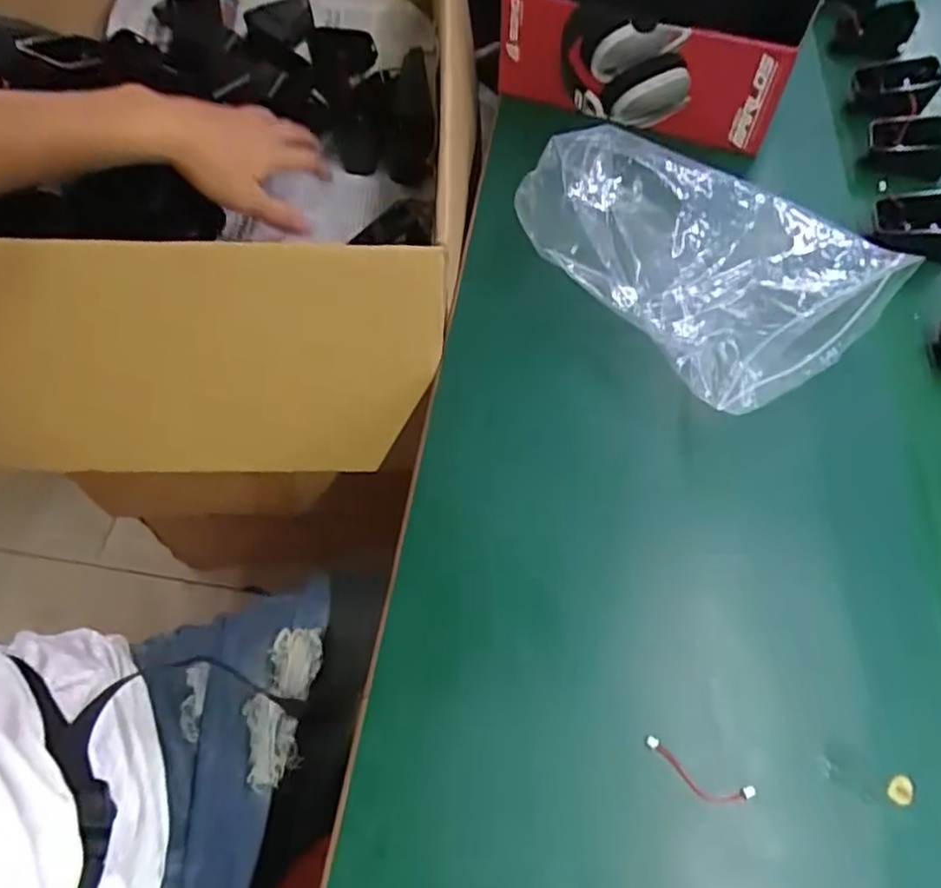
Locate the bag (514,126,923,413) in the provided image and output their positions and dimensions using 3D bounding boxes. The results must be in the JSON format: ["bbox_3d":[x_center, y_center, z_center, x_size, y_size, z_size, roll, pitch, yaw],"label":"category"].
[{"bbox_3d":[0.162,-0.137,0.465,0.168,0.061,0.227,-30,65,-20],"label":"bag"}]

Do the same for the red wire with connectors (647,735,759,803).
[{"bbox_3d":[0.107,0.158,0.320,0.052,0.008,0.014,25,61,11],"label":"red wire with connectors"}]

